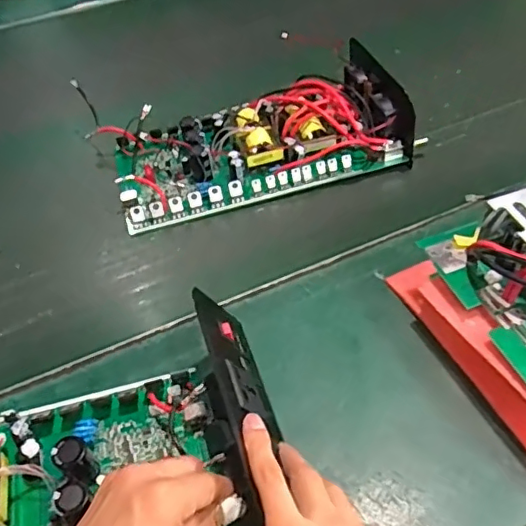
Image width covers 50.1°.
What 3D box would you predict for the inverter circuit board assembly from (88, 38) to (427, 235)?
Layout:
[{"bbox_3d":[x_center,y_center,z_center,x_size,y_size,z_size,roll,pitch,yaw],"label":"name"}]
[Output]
[{"bbox_3d":[-0.013,-0.162,0.688,0.346,0.068,0.185,-17,48,-10],"label":"inverter circuit board assembly"}]

